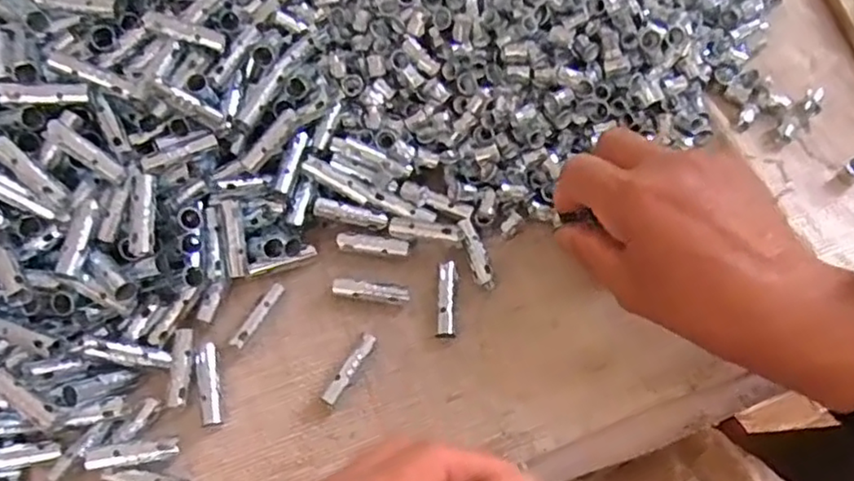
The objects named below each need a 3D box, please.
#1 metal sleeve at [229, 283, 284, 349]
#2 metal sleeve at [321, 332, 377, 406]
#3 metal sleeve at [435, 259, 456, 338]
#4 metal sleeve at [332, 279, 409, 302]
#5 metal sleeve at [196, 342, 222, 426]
[{"bbox_3d":[-0.084,0.037,0.327,0.013,0.006,0.037,39,74,17],"label":"metal sleeve"},{"bbox_3d":[-0.037,0.062,0.314,0.007,0.007,0.038,25,70,13],"label":"metal sleeve"},{"bbox_3d":[0.010,0.030,0.332,0.009,0.006,0.039,0,66,3],"label":"metal sleeve"},{"bbox_3d":[-0.029,0.026,0.336,0.039,0.004,0.008,5,67,5],"label":"metal sleeve"},{"bbox_3d":[-0.105,0.069,0.316,0.010,0.005,0.039,-13,66,-3],"label":"metal sleeve"}]

